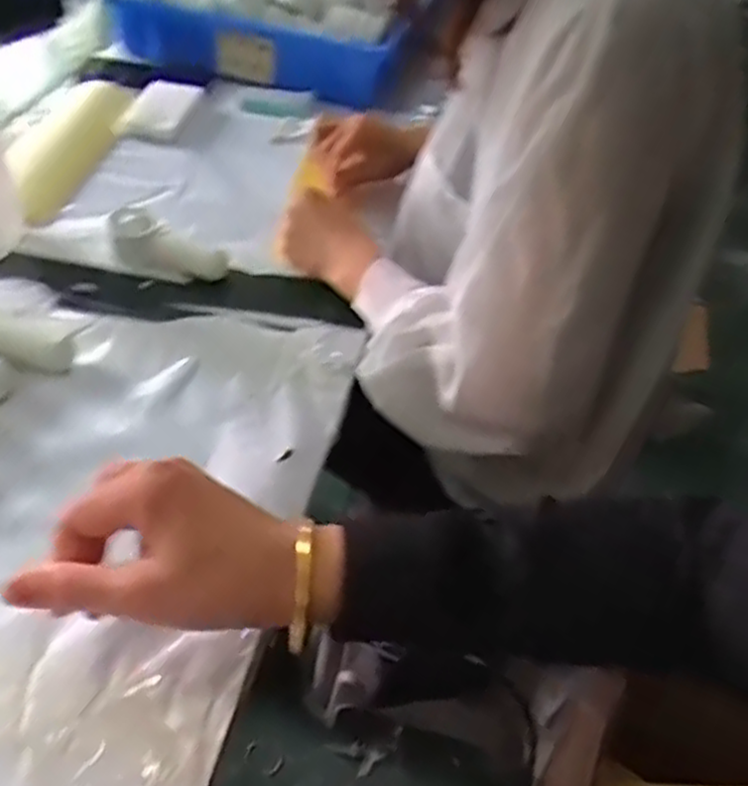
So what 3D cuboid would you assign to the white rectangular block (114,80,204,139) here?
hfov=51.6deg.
[{"bbox_3d":[-0.241,-0.322,0.876,0.064,0.022,0.117,8,44,2],"label":"white rectangular block"}]

